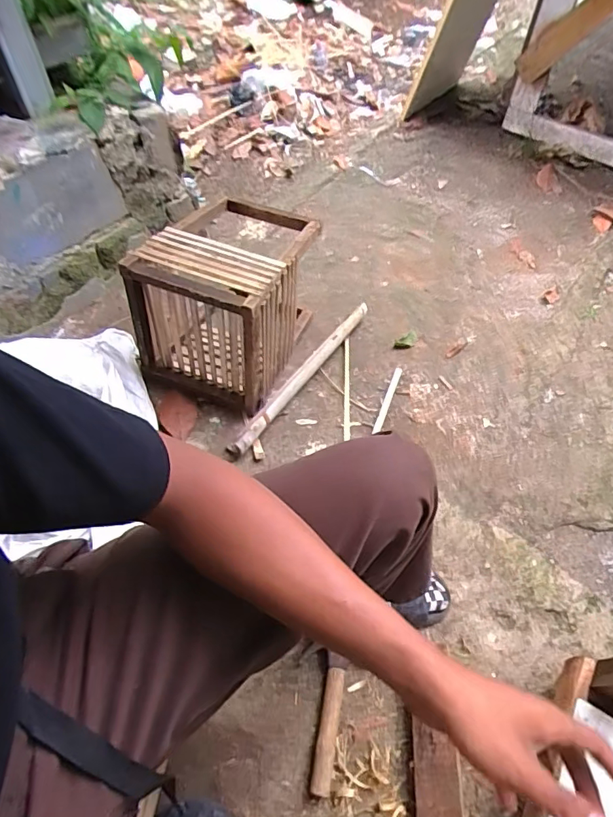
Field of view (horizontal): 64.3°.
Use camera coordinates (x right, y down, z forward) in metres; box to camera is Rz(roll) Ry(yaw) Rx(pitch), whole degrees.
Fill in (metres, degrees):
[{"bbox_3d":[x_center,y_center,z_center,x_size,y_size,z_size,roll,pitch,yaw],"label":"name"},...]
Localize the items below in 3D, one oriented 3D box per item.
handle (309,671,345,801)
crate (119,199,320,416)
[{"bbox_3d":[0.034,0.506,0.770,0.029,0.032,0.168,11,57,5],"label":"handle"},{"bbox_3d":[-0.179,-0.244,1.092,0.304,0.317,0.368,19,58,11],"label":"crate"}]

